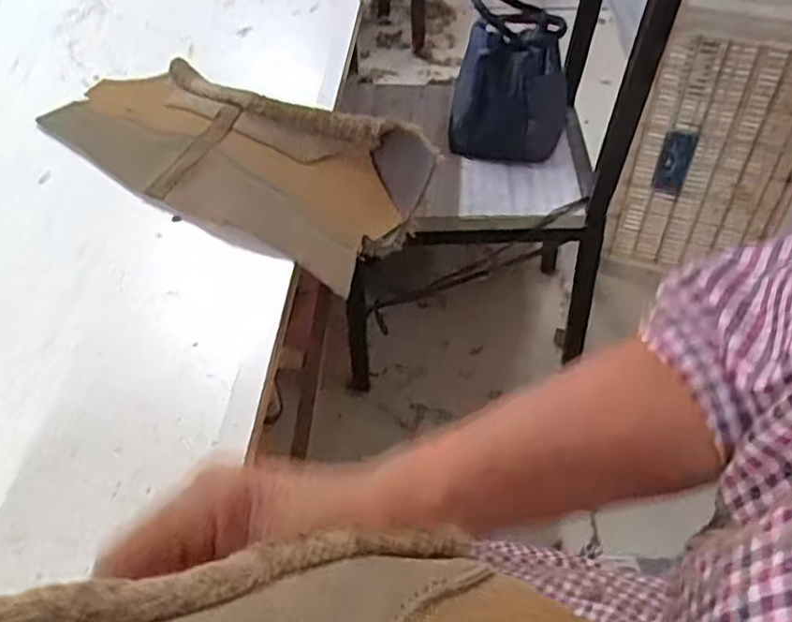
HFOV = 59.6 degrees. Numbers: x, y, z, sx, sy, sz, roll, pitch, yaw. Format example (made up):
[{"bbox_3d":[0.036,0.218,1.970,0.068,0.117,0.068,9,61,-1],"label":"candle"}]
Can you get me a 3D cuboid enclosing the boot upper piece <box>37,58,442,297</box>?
[{"bbox_3d":[-0.145,-0.139,0.570,0.335,0.054,0.133,24,52,22],"label":"boot upper piece"}]

